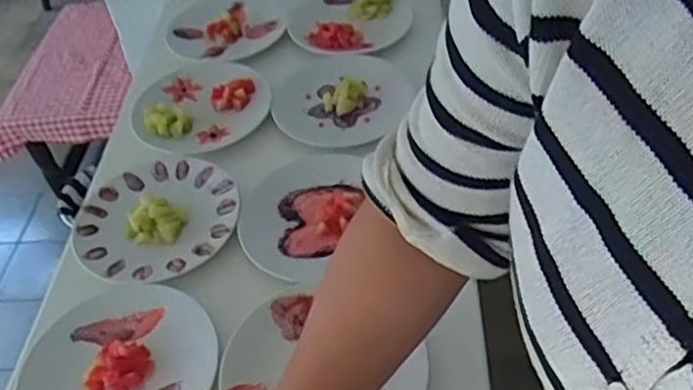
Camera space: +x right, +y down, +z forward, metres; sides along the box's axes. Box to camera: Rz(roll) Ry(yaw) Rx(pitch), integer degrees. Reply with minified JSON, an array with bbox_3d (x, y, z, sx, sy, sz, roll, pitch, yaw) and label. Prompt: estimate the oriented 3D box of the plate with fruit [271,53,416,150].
[{"bbox_3d":[-0.012,-0.147,0.962,0.180,0.036,0.202,12,49,18],"label":"plate with fruit"}]

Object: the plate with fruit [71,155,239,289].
[{"bbox_3d":[-0.237,0.023,0.825,0.197,0.040,0.200,-4,46,4],"label":"plate with fruit"}]

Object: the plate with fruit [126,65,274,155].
[{"bbox_3d":[-0.215,-0.130,0.978,0.196,0.031,0.186,-4,46,4],"label":"plate with fruit"}]

